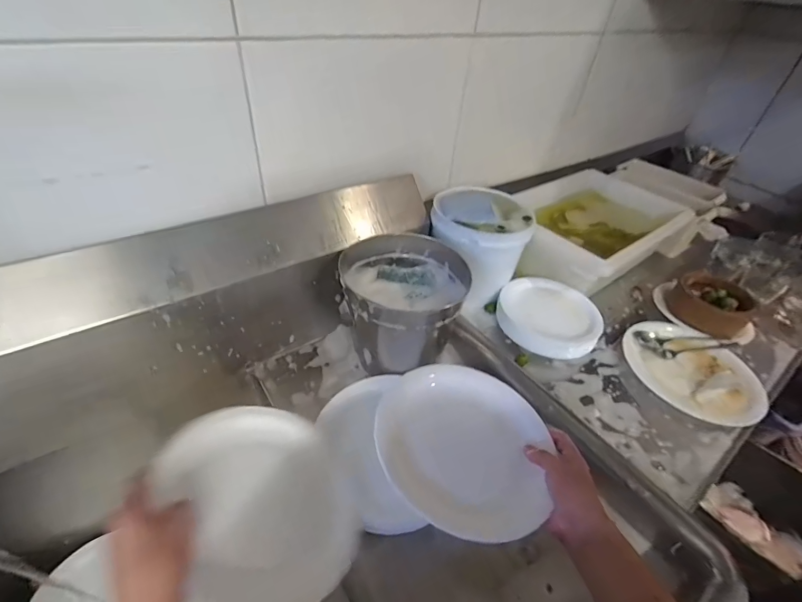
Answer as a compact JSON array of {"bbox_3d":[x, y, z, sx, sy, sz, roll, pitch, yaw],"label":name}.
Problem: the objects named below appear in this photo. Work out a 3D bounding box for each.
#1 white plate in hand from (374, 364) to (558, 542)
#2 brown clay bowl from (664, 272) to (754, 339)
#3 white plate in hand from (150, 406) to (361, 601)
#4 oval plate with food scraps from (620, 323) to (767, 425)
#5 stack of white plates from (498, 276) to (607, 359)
[{"bbox_3d":[0.079,0.171,0.484,0.213,0.034,0.204,4,43,-4],"label":"white plate in hand"},{"bbox_3d":[0.635,0.011,0.801,0.104,0.088,0.138,-26,52,-31],"label":"brown clay bowl"},{"bbox_3d":[-0.154,0.230,0.443,0.181,0.029,0.226,-14,74,-43],"label":"white plate in hand"},{"bbox_3d":[0.519,0.115,0.692,0.200,0.036,0.220,-25,52,-30],"label":"oval plate with food scraps"},{"bbox_3d":[0.277,0.024,0.734,0.184,0.055,0.158,29,47,22],"label":"stack of white plates"}]

